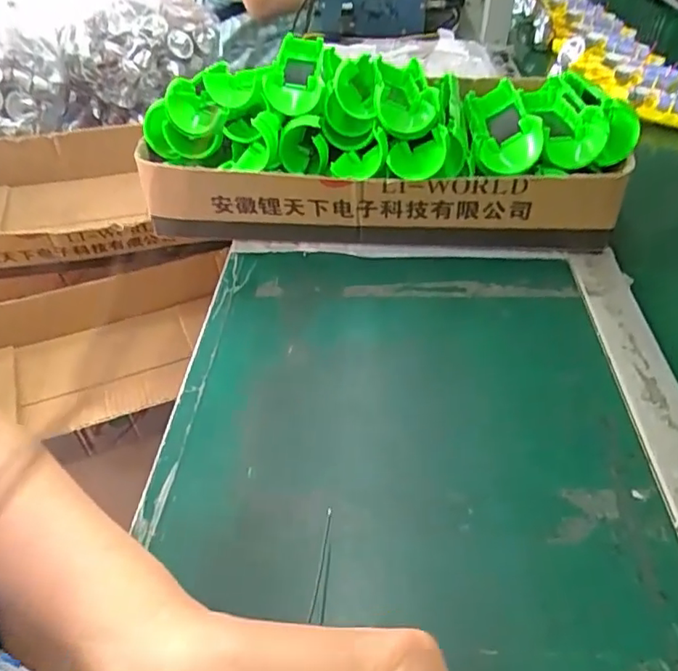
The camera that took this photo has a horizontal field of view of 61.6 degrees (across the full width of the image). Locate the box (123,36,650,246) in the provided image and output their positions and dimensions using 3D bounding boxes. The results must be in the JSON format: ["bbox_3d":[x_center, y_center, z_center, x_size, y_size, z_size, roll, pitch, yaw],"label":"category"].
[{"bbox_3d":[0.040,-0.188,0.549,0.413,0.116,0.233,3,42,6],"label":"box"}]

